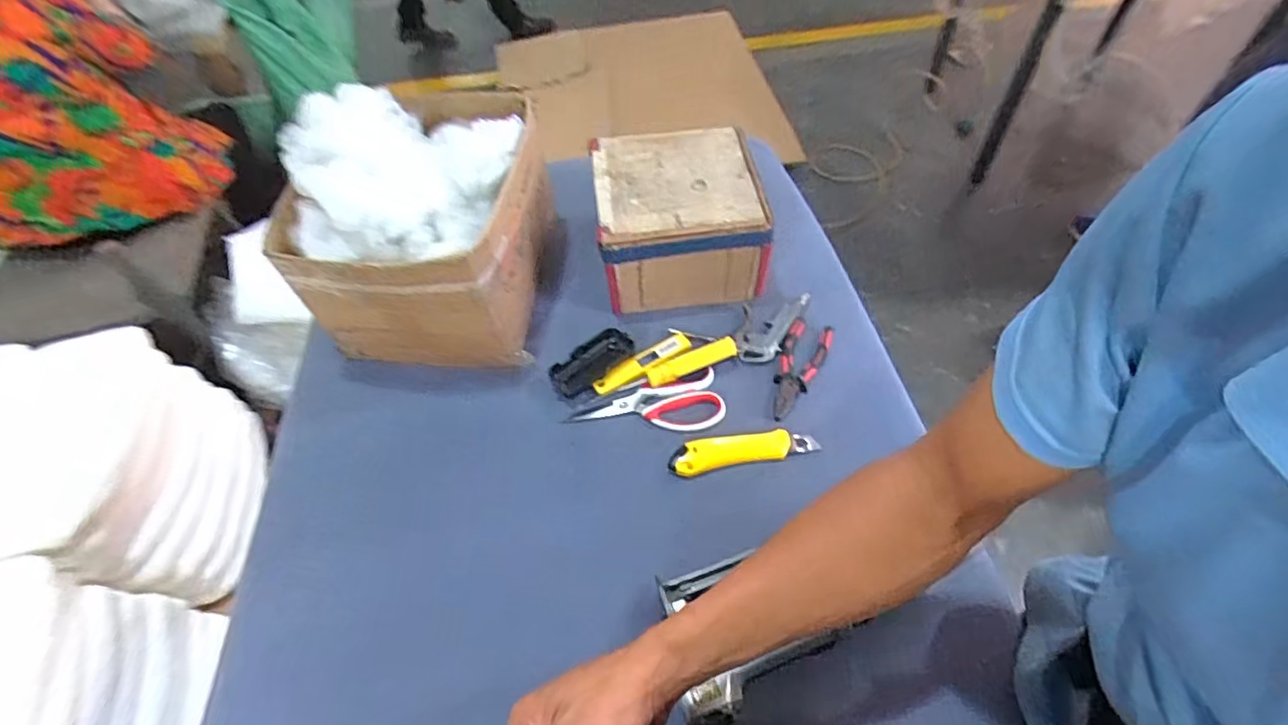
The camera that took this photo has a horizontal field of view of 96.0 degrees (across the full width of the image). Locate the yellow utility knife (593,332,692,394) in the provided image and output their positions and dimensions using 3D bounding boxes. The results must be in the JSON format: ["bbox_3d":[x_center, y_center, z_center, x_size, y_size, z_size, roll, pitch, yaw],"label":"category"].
[{"bbox_3d":[0.000,0.002,0.729,0.135,0.016,0.033,-27,56,-15],"label":"yellow utility knife"}]

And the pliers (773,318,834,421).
[{"bbox_3d":[0.189,0.006,0.715,0.052,0.012,0.151,20,57,18],"label":"pliers"}]

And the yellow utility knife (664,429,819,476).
[{"bbox_3d":[0.111,0.094,0.649,0.165,0.014,0.033,-11,53,-4],"label":"yellow utility knife"}]

